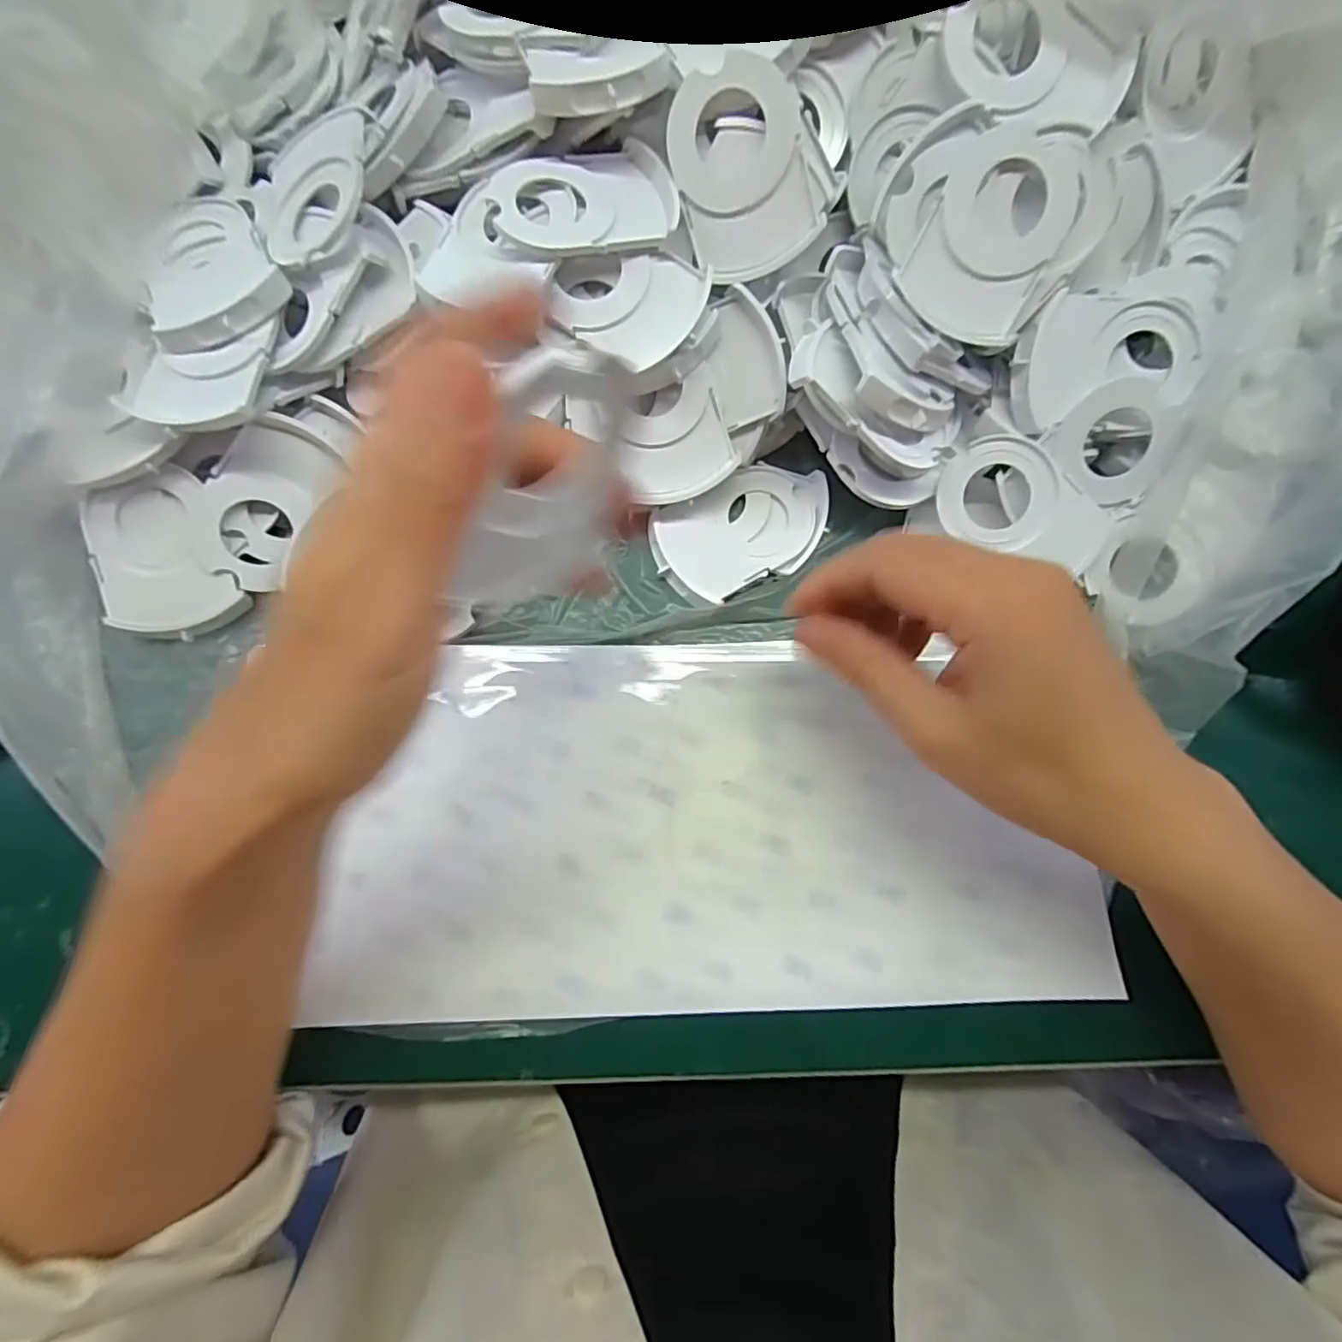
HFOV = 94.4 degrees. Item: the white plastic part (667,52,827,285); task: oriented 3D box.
[{"bbox_3d":[0.031,-0.214,0.267,0.055,0.007,0.075,-15,112,15],"label":"white plastic part"}]

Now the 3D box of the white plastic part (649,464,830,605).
[{"bbox_3d":[0.037,-0.070,0.301,0.089,0.008,0.056,-27,77,-6],"label":"white plastic part"}]

